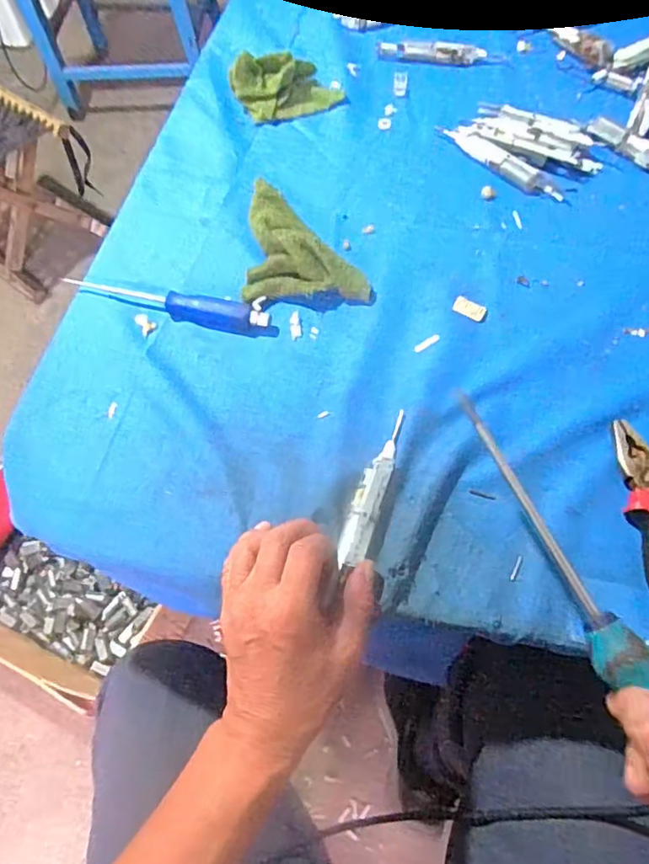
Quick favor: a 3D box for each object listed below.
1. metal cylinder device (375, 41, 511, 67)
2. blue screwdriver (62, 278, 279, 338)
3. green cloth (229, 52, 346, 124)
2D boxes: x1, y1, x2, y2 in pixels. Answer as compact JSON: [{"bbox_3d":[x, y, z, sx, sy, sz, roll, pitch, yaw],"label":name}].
[{"bbox_3d":[0.132,-0.431,0.651,0.142,0.017,0.018,8,62,9],"label":"metal cylinder device"},{"bbox_3d":[-0.132,-0.111,0.487,0.188,0.020,0.029,16,63,12],"label":"blue screwdriver"},{"bbox_3d":[-0.040,-0.372,0.613,0.116,0.038,0.058,-10,61,-2],"label":"green cloth"}]

